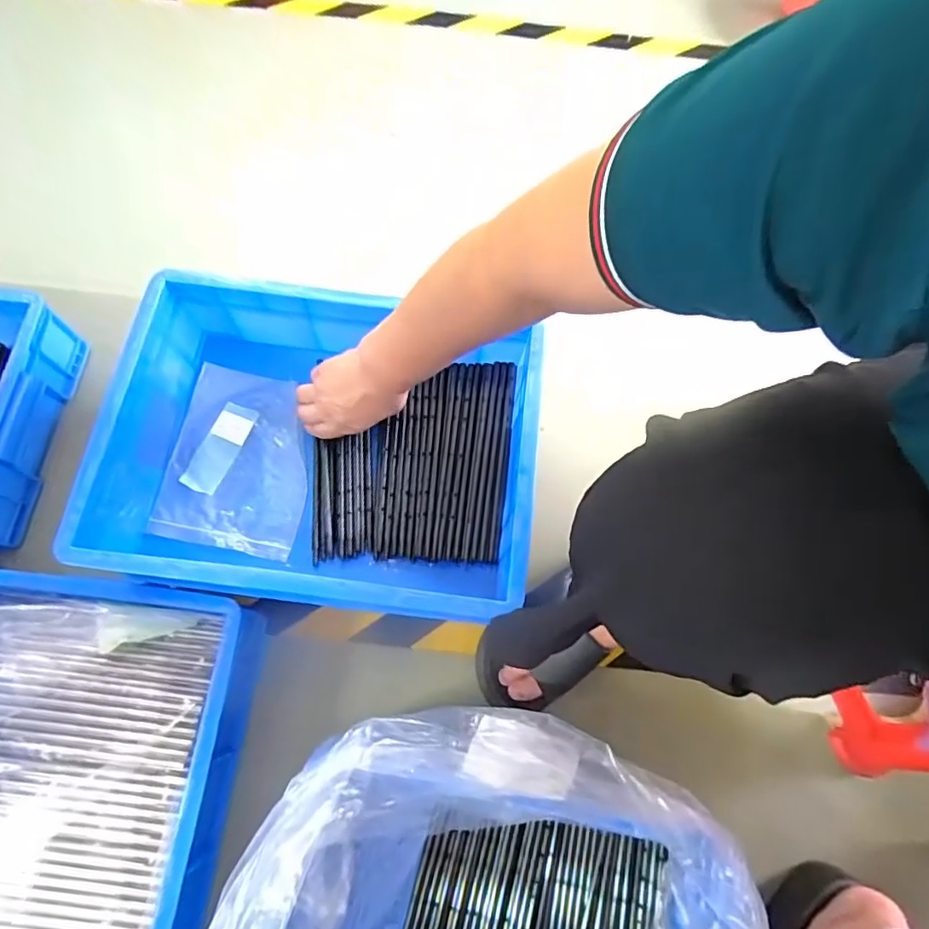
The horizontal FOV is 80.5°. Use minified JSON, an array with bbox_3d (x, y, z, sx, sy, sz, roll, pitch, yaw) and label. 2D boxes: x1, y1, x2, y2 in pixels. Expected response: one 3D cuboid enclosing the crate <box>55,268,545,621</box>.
[{"bbox_3d":[-0.145,-0.020,0.560,0.415,0.113,0.296,7,72,0],"label":"crate"}]

